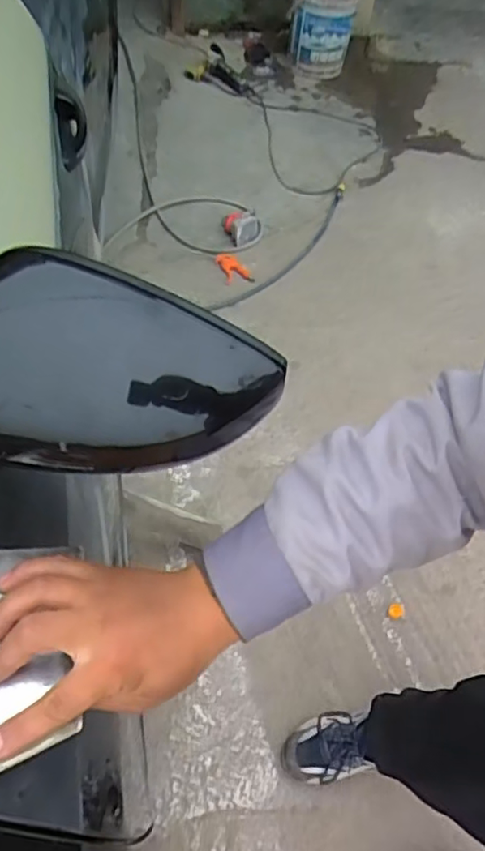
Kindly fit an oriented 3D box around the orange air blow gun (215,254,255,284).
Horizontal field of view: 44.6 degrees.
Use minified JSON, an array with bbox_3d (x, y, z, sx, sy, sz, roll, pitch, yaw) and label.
[{"bbox_3d":[-0.032,-0.501,1.873,0.091,0.037,0.137,-22,60,-16],"label":"orange air blow gun"}]

